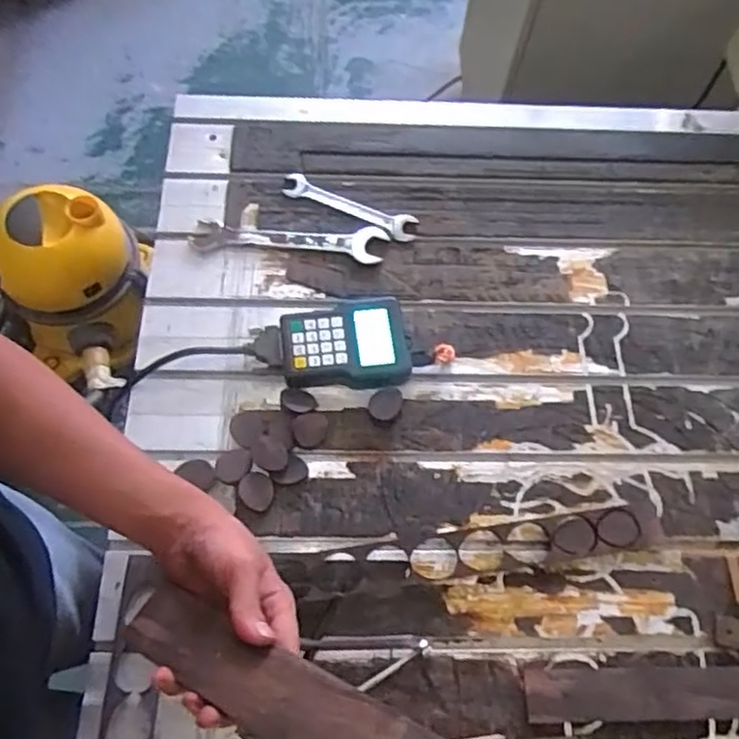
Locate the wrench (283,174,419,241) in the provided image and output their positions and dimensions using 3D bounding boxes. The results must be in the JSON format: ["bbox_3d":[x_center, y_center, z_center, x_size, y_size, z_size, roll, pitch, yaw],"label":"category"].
[{"bbox_3d":[-0.028,-0.221,0.907,0.191,0.007,0.039,21,66,7],"label":"wrench"}]

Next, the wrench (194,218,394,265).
[{"bbox_3d":[-0.107,-0.172,0.876,0.250,0.009,0.051,5,65,0],"label":"wrench"}]

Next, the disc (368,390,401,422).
[{"bbox_3d":[0.018,0.041,0.774,0.038,0.007,0.041,-1,50,1],"label":"disc"}]

